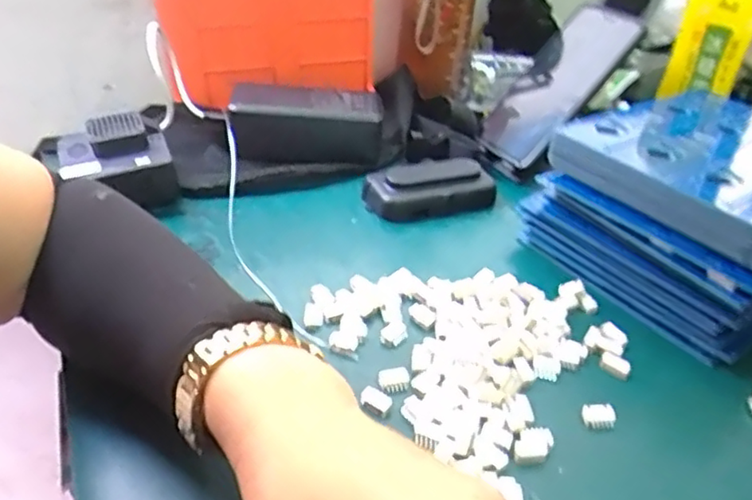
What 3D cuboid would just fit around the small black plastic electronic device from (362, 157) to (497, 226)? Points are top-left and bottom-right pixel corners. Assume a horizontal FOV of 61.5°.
[{"bbox_3d":[0.046,-0.048,0.504,0.100,0.033,0.045,-9,35,-22],"label":"small black plastic electronic device"}]

